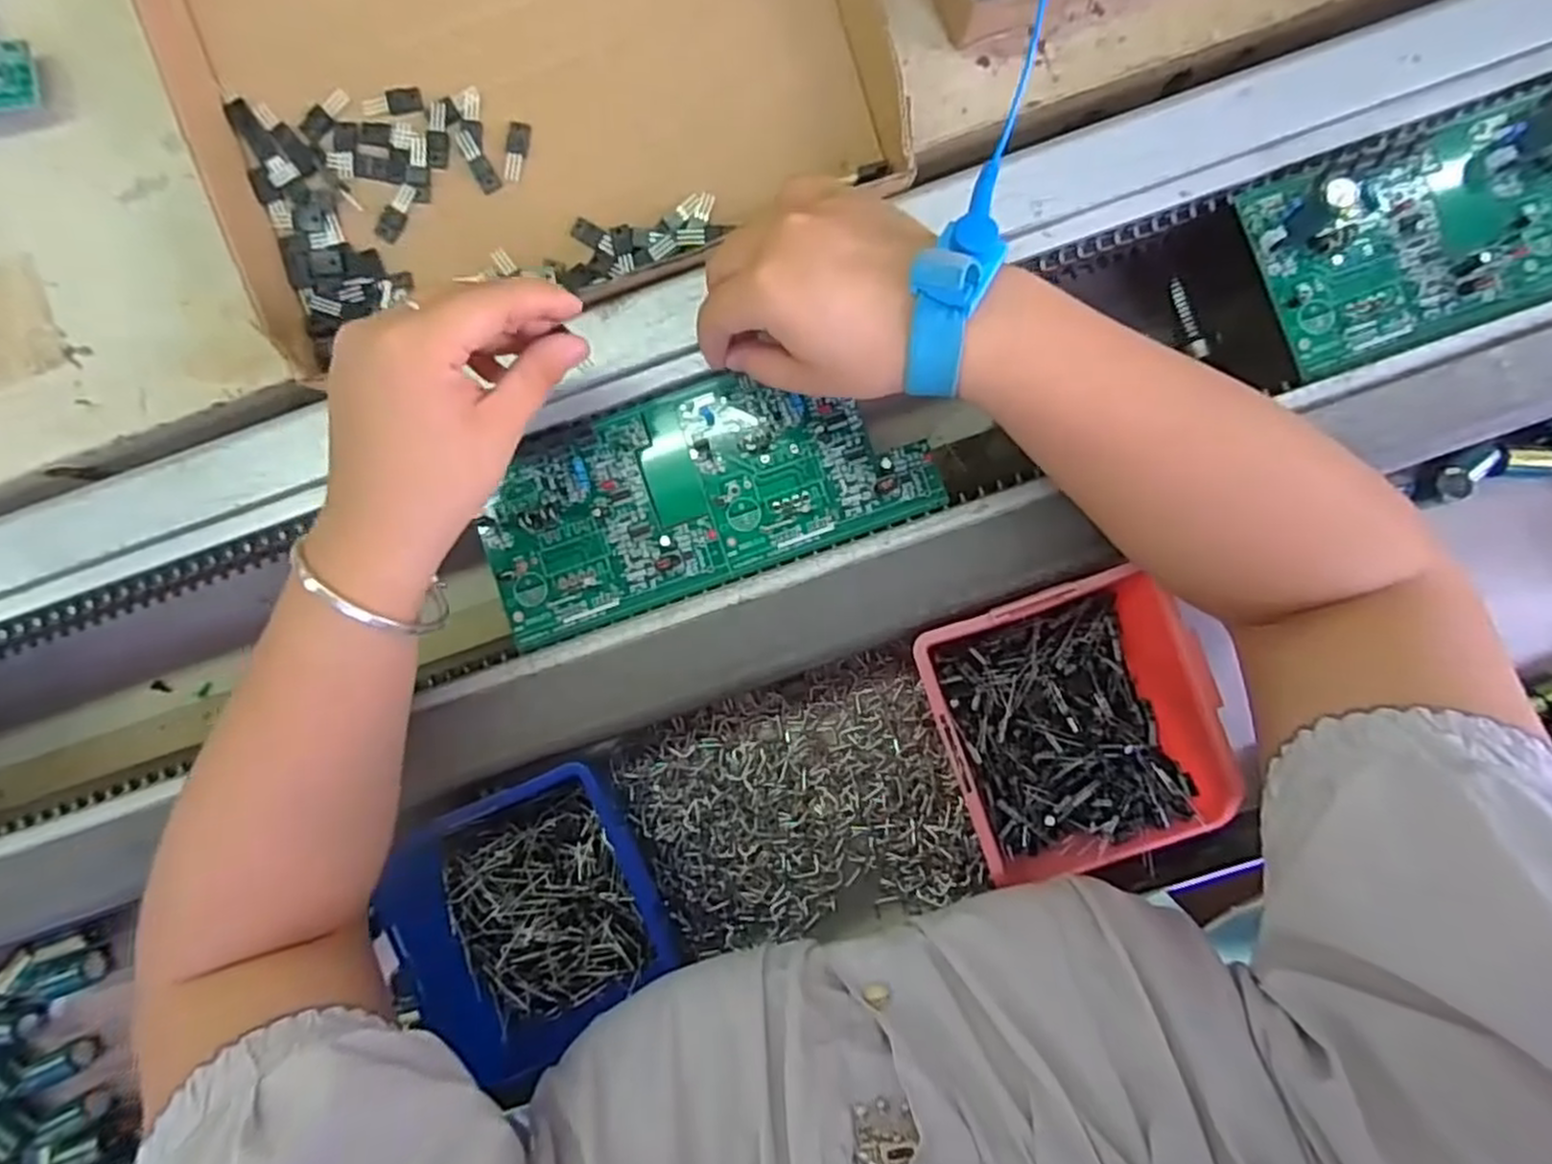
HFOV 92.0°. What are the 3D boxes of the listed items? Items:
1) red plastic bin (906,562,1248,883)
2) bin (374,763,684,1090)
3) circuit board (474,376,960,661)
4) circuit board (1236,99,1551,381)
[{"bbox_3d":[0.140,0.069,0.356,0.116,0.049,0.126,-19,85,2],"label":"red plastic bin"},{"bbox_3d":[-0.114,0.163,0.368,0.123,0.054,0.126,-27,84,1],"label":"bin"},{"bbox_3d":[-0.035,-0.044,0.365,0.214,0.007,0.096,-16,85,2],"label":"circuit board"},{"bbox_3d":[0.335,-0.171,0.343,0.208,0.029,0.090,-17,85,2],"label":"circuit board"}]

